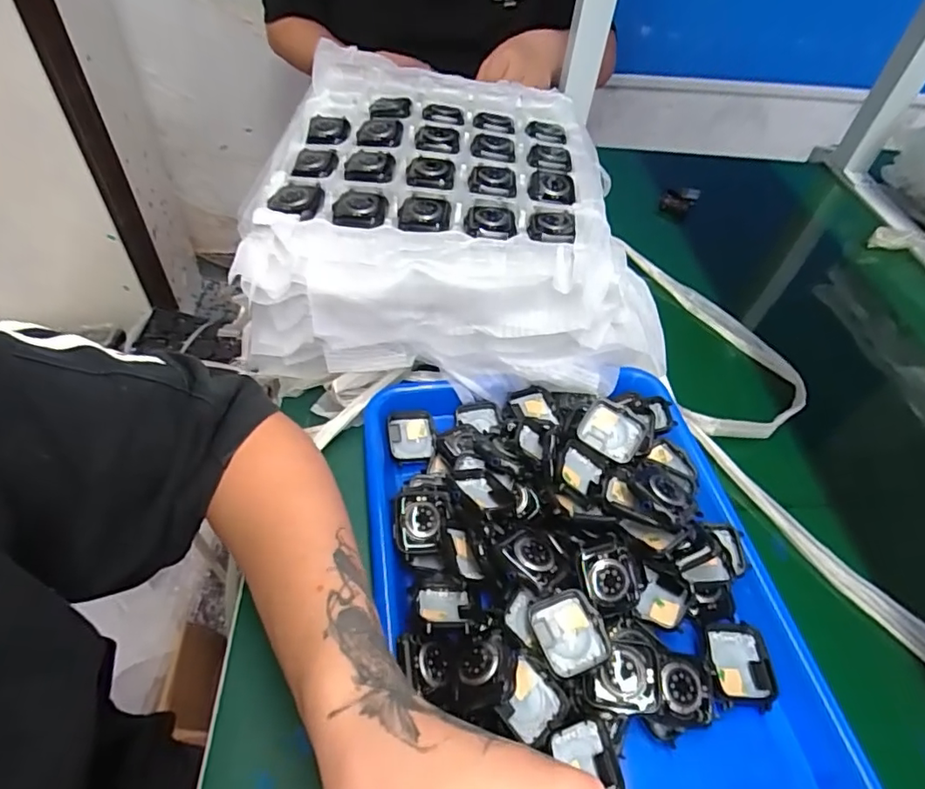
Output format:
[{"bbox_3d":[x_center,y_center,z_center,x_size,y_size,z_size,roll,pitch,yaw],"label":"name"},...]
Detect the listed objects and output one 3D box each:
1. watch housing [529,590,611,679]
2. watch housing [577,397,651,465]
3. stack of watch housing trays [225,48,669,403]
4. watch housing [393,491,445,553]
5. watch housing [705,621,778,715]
[{"bbox_3d":[0.061,0.137,0.315,0.035,0.014,0.043,-15,52,-18],"label":"watch housing"},{"bbox_3d":[0.108,0.026,0.399,0.046,0.011,0.038,28,81,11],"label":"watch housing"},{"bbox_3d":[0.006,-0.170,0.522,0.327,0.122,0.356,5,49,-1],"label":"stack of watch housing trays"},{"bbox_3d":[-0.029,0.082,0.364,0.032,0.008,0.043,-1,49,-6],"label":"watch housing"},{"bbox_3d":[0.166,0.164,0.337,0.038,0.014,0.047,7,49,0],"label":"watch housing"}]

